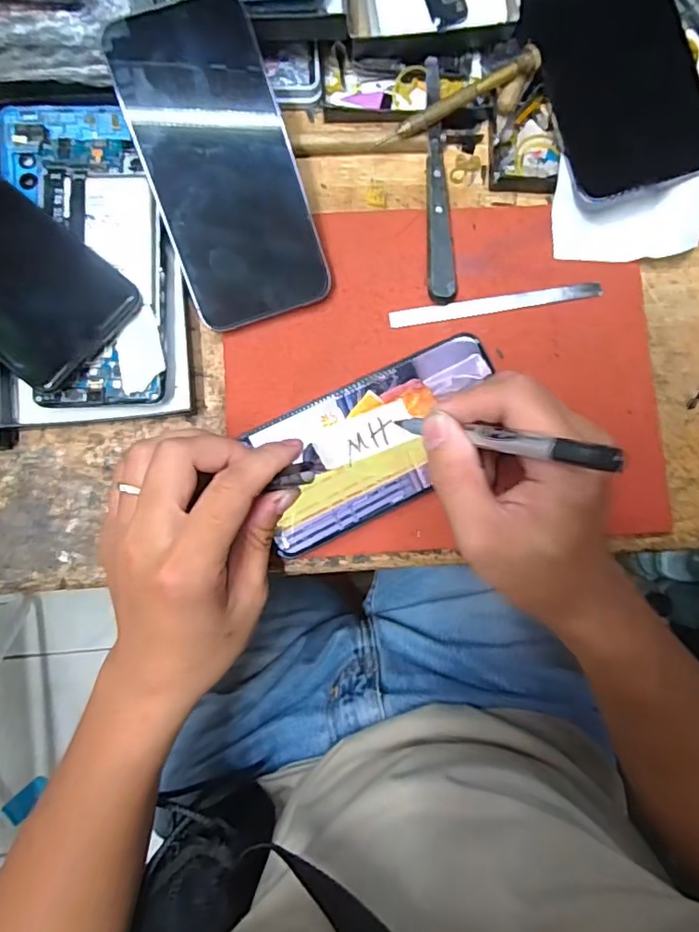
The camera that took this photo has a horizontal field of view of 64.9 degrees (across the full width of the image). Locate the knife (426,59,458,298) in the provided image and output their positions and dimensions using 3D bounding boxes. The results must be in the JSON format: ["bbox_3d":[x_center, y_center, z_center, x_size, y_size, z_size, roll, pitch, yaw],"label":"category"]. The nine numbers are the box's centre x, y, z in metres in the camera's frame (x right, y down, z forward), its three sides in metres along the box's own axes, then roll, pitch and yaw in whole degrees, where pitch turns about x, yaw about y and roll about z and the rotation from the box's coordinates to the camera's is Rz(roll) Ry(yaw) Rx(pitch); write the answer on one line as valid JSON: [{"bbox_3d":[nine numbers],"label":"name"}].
[{"bbox_3d":[0.054,-0.169,0.323,0.018,0.007,0.144,0,85,-3],"label":"knife"}]

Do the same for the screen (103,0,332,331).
[{"bbox_3d":[-0.069,-0.160,0.295,0.076,0.009,0.158,-20,106,-6],"label":"screen"}]

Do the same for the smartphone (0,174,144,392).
[{"bbox_3d":[-0.193,-0.112,0.291,0.153,0.011,0.076,39,84,1],"label":"smartphone"}]

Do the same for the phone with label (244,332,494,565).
[{"bbox_3d":[0.017,-0.016,0.311,0.149,0.010,0.075,-28,92,-5],"label":"phone with label"}]

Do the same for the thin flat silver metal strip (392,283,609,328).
[{"bbox_3d":[0.088,-0.097,0.327,0.129,0.004,0.009,-10,86,-4],"label":"thin flat silver metal strip"}]

